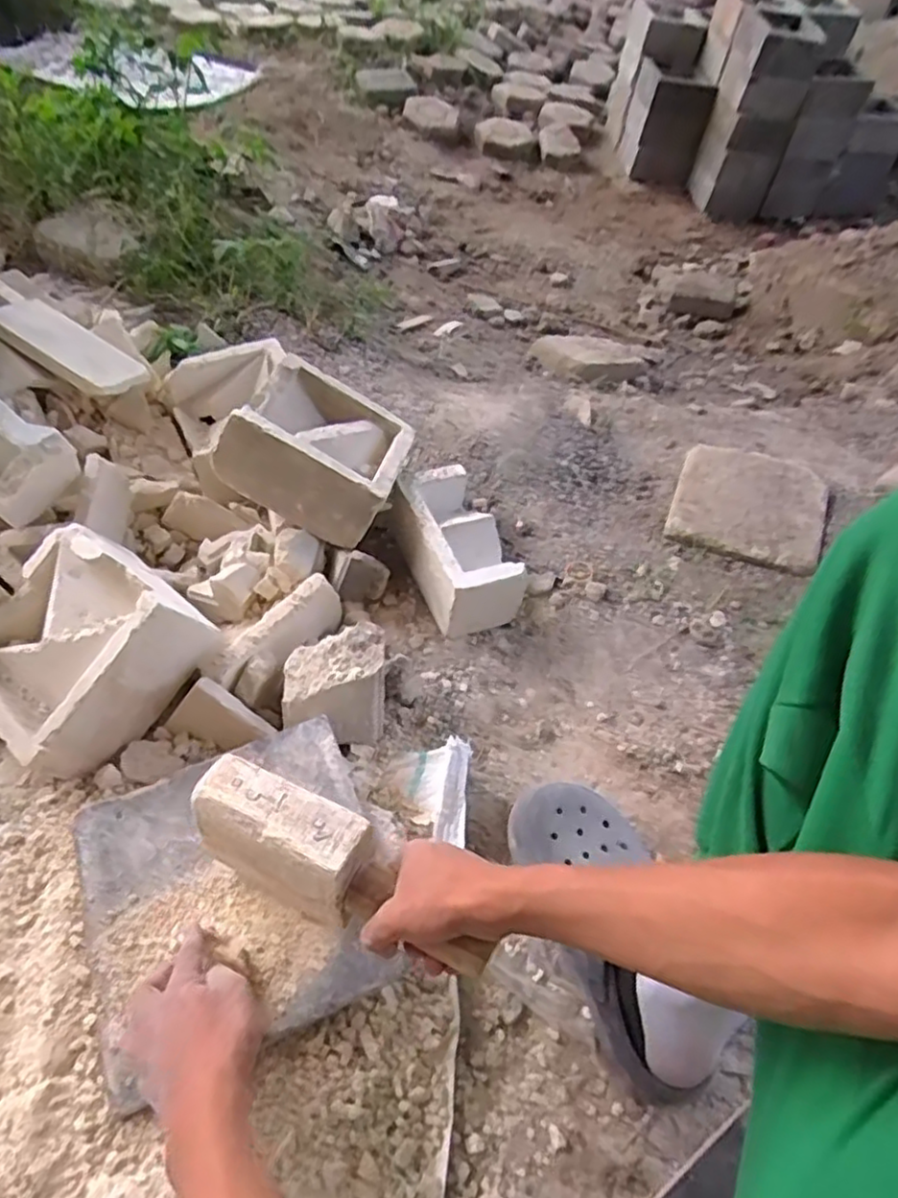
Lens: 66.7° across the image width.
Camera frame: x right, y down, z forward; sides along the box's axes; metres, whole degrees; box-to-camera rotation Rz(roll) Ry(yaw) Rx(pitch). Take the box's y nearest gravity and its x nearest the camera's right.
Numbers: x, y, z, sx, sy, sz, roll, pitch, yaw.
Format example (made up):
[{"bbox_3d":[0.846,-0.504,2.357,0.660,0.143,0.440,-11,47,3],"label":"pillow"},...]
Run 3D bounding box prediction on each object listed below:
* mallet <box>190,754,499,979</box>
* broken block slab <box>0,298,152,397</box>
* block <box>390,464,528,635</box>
[{"bbox_3d":[-0.083,0.207,0.517,0.243,0.078,0.063,26,54,12],"label":"mallet"},{"bbox_3d":[-0.528,-0.349,0.956,0.189,0.024,0.098,32,45,-6],"label":"broken block slab"},{"bbox_3d":[0.008,-0.066,0.883,0.108,0.103,0.198,-19,58,-20],"label":"block"}]

